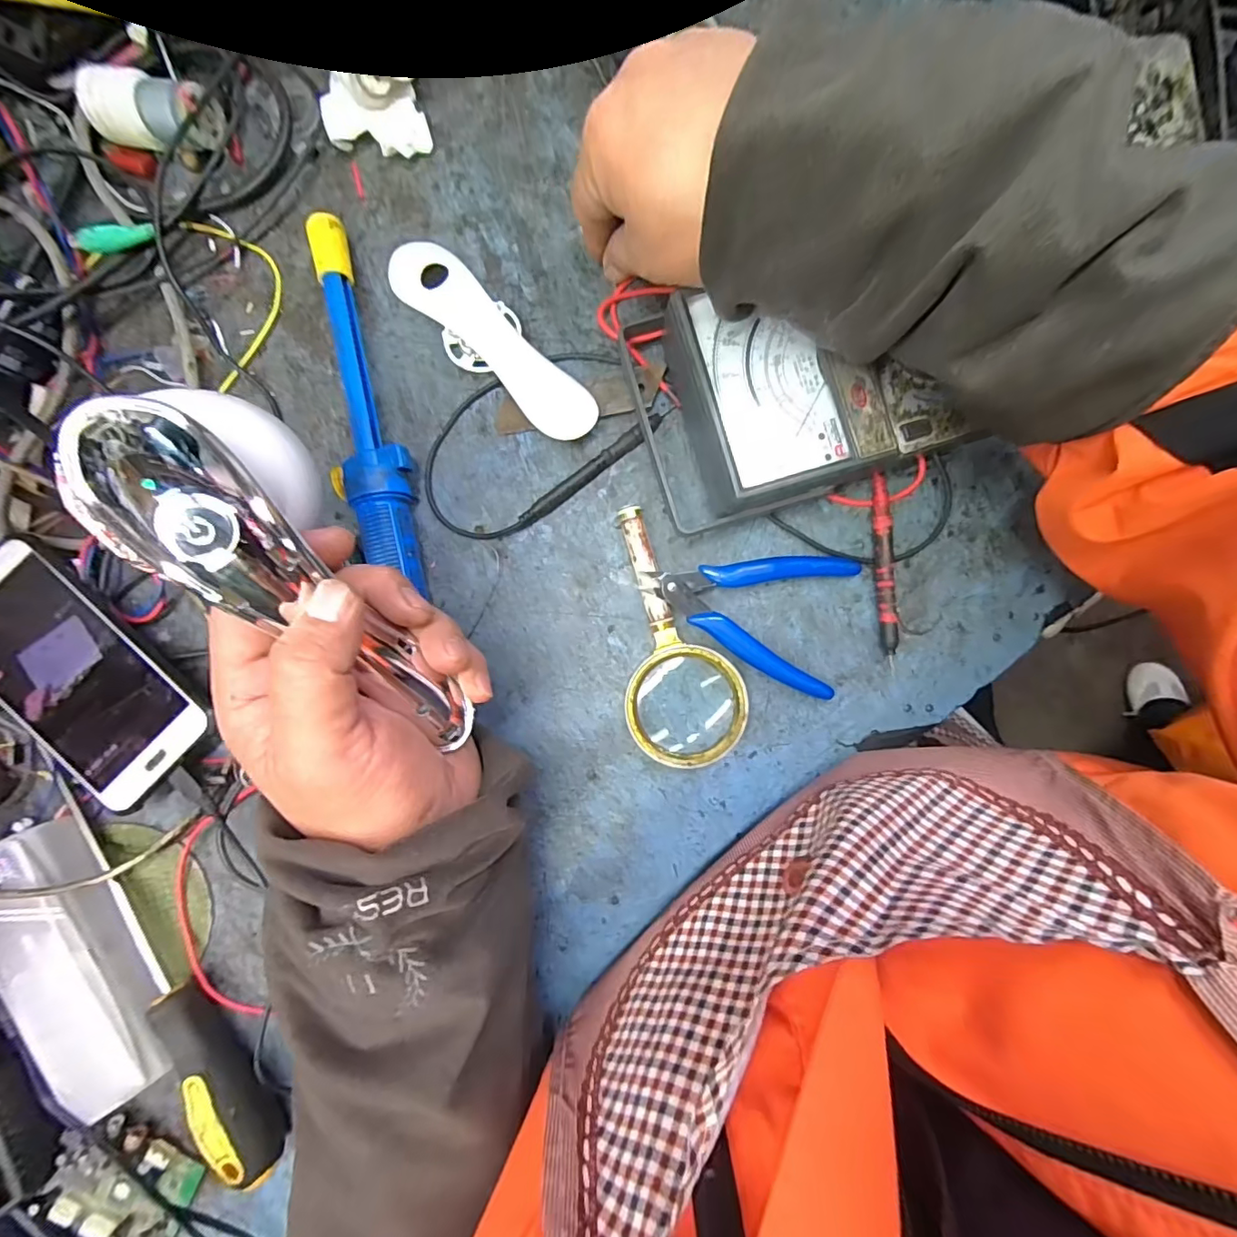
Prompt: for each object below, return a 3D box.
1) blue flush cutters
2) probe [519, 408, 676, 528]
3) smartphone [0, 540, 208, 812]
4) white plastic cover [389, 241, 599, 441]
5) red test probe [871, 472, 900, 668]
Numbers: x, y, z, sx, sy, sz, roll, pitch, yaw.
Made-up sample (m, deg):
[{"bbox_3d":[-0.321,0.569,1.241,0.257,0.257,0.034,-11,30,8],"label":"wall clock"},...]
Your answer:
[{"bbox_3d":[0.074,-0.009,0.306,0.114,0.016,0.077,18,89,1],"label":"blue flush cutters"},{"bbox_3d":[-0.013,-0.088,0.312,0.107,0.011,0.009,-38,89,-1],"label":"probe"},{"bbox_3d":[-0.307,0.033,0.300,0.076,0.010,0.147,-44,92,-3],"label":"smartphone"},{"bbox_3d":[-0.076,-0.163,0.312,0.035,0.021,0.157,-44,89,-1],"label":"white plastic cover"},{"bbox_3d":[0.155,-0.028,0.308,0.013,0.012,0.113,-3,88,0],"label":"red test probe"}]

